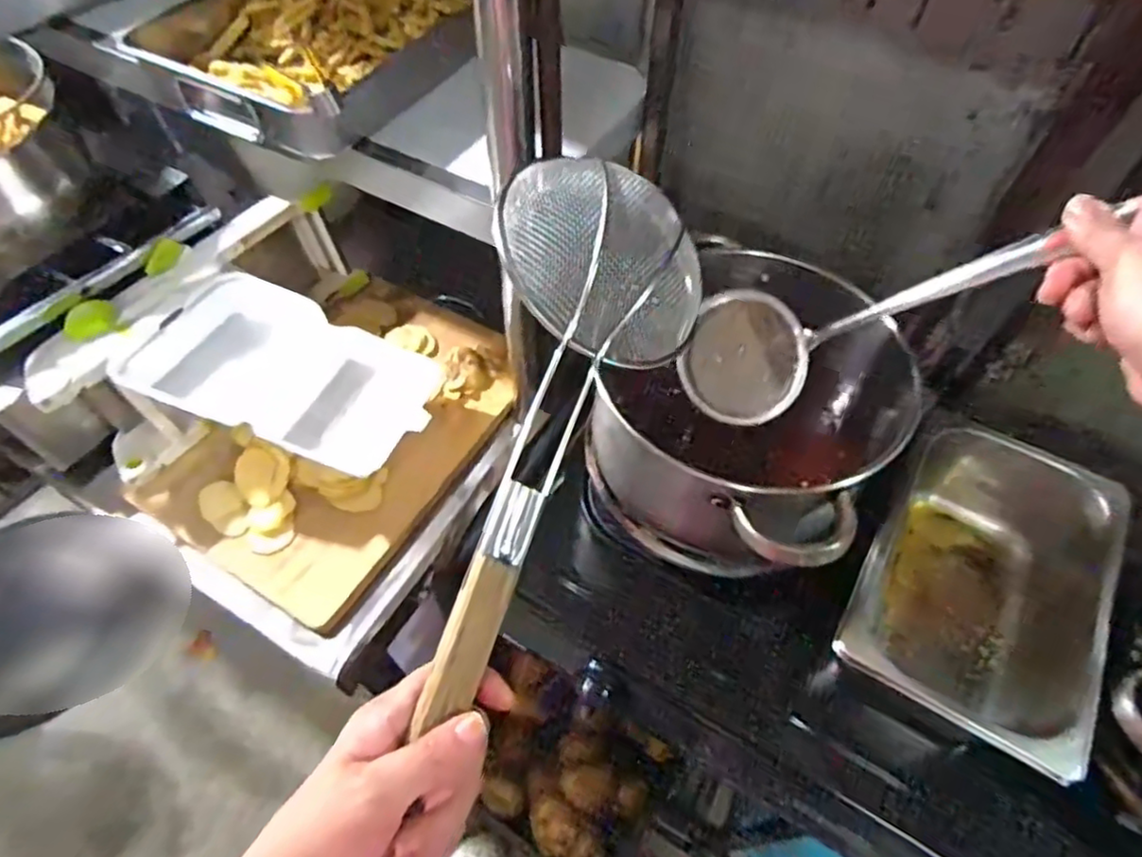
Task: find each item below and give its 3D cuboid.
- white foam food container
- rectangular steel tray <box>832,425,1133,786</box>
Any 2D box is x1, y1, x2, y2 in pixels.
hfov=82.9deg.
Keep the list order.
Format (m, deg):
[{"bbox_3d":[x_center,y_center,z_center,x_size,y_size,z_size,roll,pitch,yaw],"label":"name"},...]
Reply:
[{"bbox_3d":[-0.278,-0.057,0.658,0.271,0.040,0.179,20,56,-9],"label":"white foam food container"},{"bbox_3d":[0.327,0.128,0.541,0.165,0.112,0.274,28,61,16],"label":"rectangular steel tray"}]

